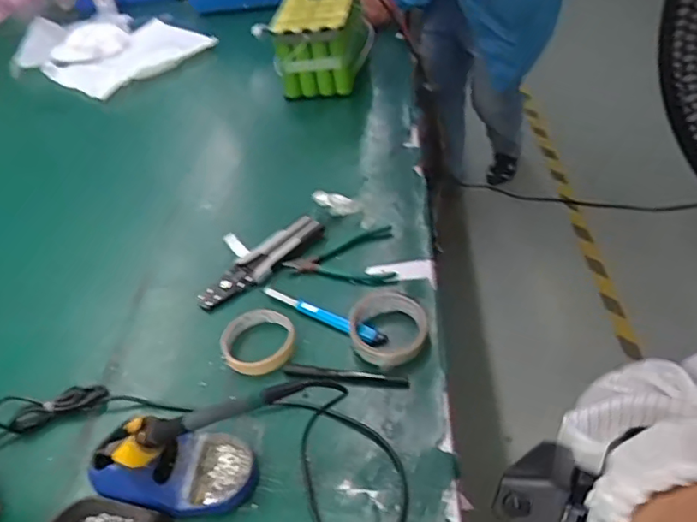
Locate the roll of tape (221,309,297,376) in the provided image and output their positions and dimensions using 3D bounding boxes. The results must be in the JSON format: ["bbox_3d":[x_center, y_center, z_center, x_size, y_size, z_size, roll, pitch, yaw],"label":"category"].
[{"bbox_3d":[-0.107,0.096,0.668,0.085,0.017,0.085,-5,43,5],"label":"roll of tape"}]

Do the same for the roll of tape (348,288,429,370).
[{"bbox_3d":[0.045,0.077,0.646,0.091,0.029,0.091,-5,43,5],"label":"roll of tape"}]

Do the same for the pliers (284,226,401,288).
[{"bbox_3d":[-0.012,-0.002,0.757,0.144,0.018,0.105,-6,43,4],"label":"pliers"}]

